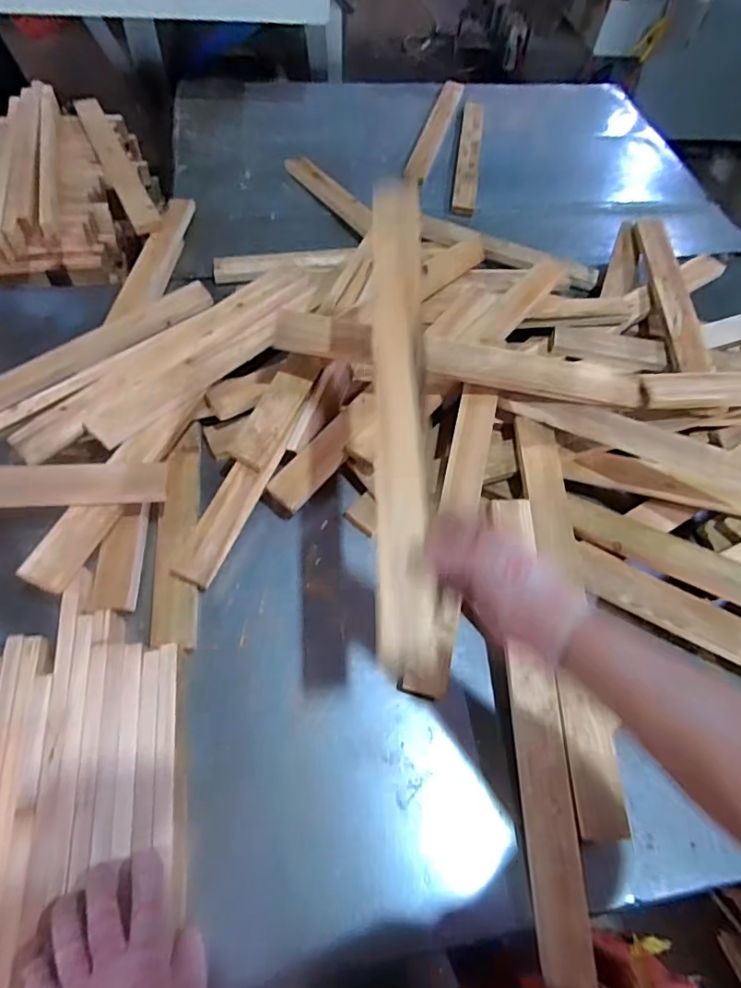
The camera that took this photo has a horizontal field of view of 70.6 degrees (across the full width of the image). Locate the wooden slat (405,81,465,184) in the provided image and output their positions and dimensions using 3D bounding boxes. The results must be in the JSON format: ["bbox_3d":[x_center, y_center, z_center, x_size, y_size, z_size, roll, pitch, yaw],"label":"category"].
[{"bbox_3d":[0.172,-0.964,1.370,0.057,0.013,0.568,15,59,5],"label":"wooden slat"}]

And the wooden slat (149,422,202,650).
[{"bbox_3d":[-0.255,0.047,0.700,0.051,0.029,0.320,-6,59,-7],"label":"wooden slat"}]

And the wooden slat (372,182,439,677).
[{"bbox_3d":[0.028,-0.106,0.496,0.049,0.017,0.515,1,69,-3],"label":"wooden slat"}]

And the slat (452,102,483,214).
[{"bbox_3d":[0.239,-0.826,1.269,0.052,0.026,0.493,9,58,2],"label":"slat"}]

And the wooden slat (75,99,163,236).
[{"bbox_3d":[-0.519,-0.681,1.060,0.053,0.019,0.488,-23,63,-17],"label":"wooden slat"}]

